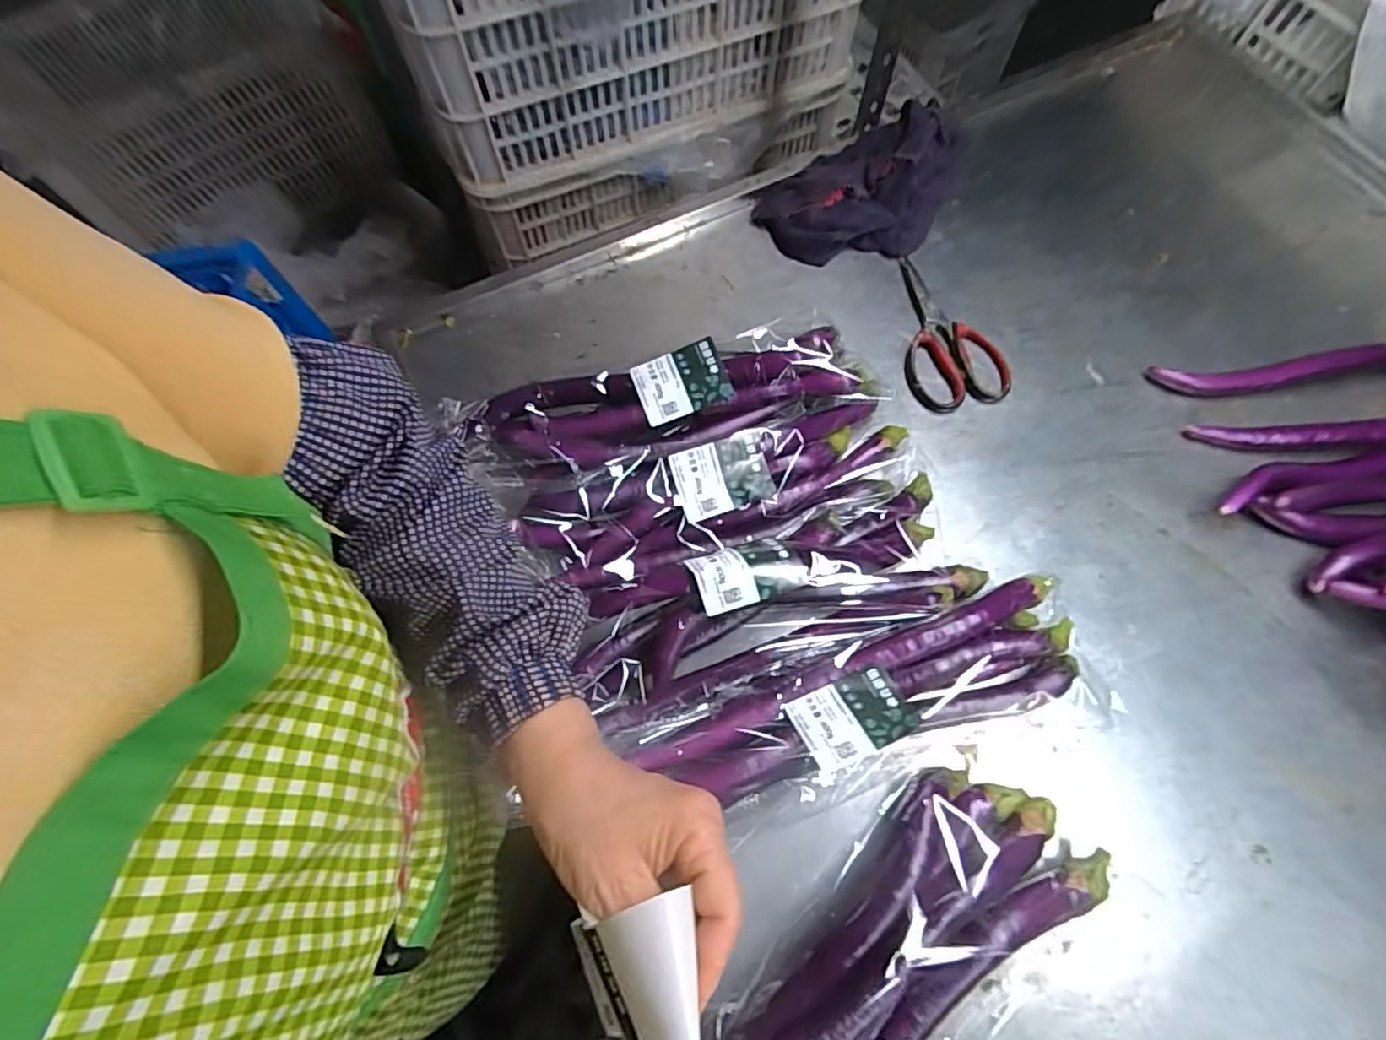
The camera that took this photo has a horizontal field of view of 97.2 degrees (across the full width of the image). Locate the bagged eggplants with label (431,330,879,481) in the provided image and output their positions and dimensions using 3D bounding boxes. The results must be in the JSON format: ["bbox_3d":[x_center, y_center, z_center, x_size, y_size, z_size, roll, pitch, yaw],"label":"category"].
[{"bbox_3d":[-0.025,-0.103,0.565,0.383,0.070,0.107,-11,68,-2],"label":"bagged eggplants with label"}]

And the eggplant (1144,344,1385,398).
[{"bbox_3d":[0.640,-0.153,0.594,0.374,0.026,0.036,-6,68,0],"label":"eggplant"}]

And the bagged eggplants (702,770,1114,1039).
[{"bbox_3d":[0.105,0.300,0.398,0.363,0.062,0.129,-29,68,-14],"label":"bagged eggplants"}]

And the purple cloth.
[{"bbox_3d":[0.209,-0.374,0.684,0.264,0.058,0.151,-32,71,-10],"label":"purple cloth"}]

